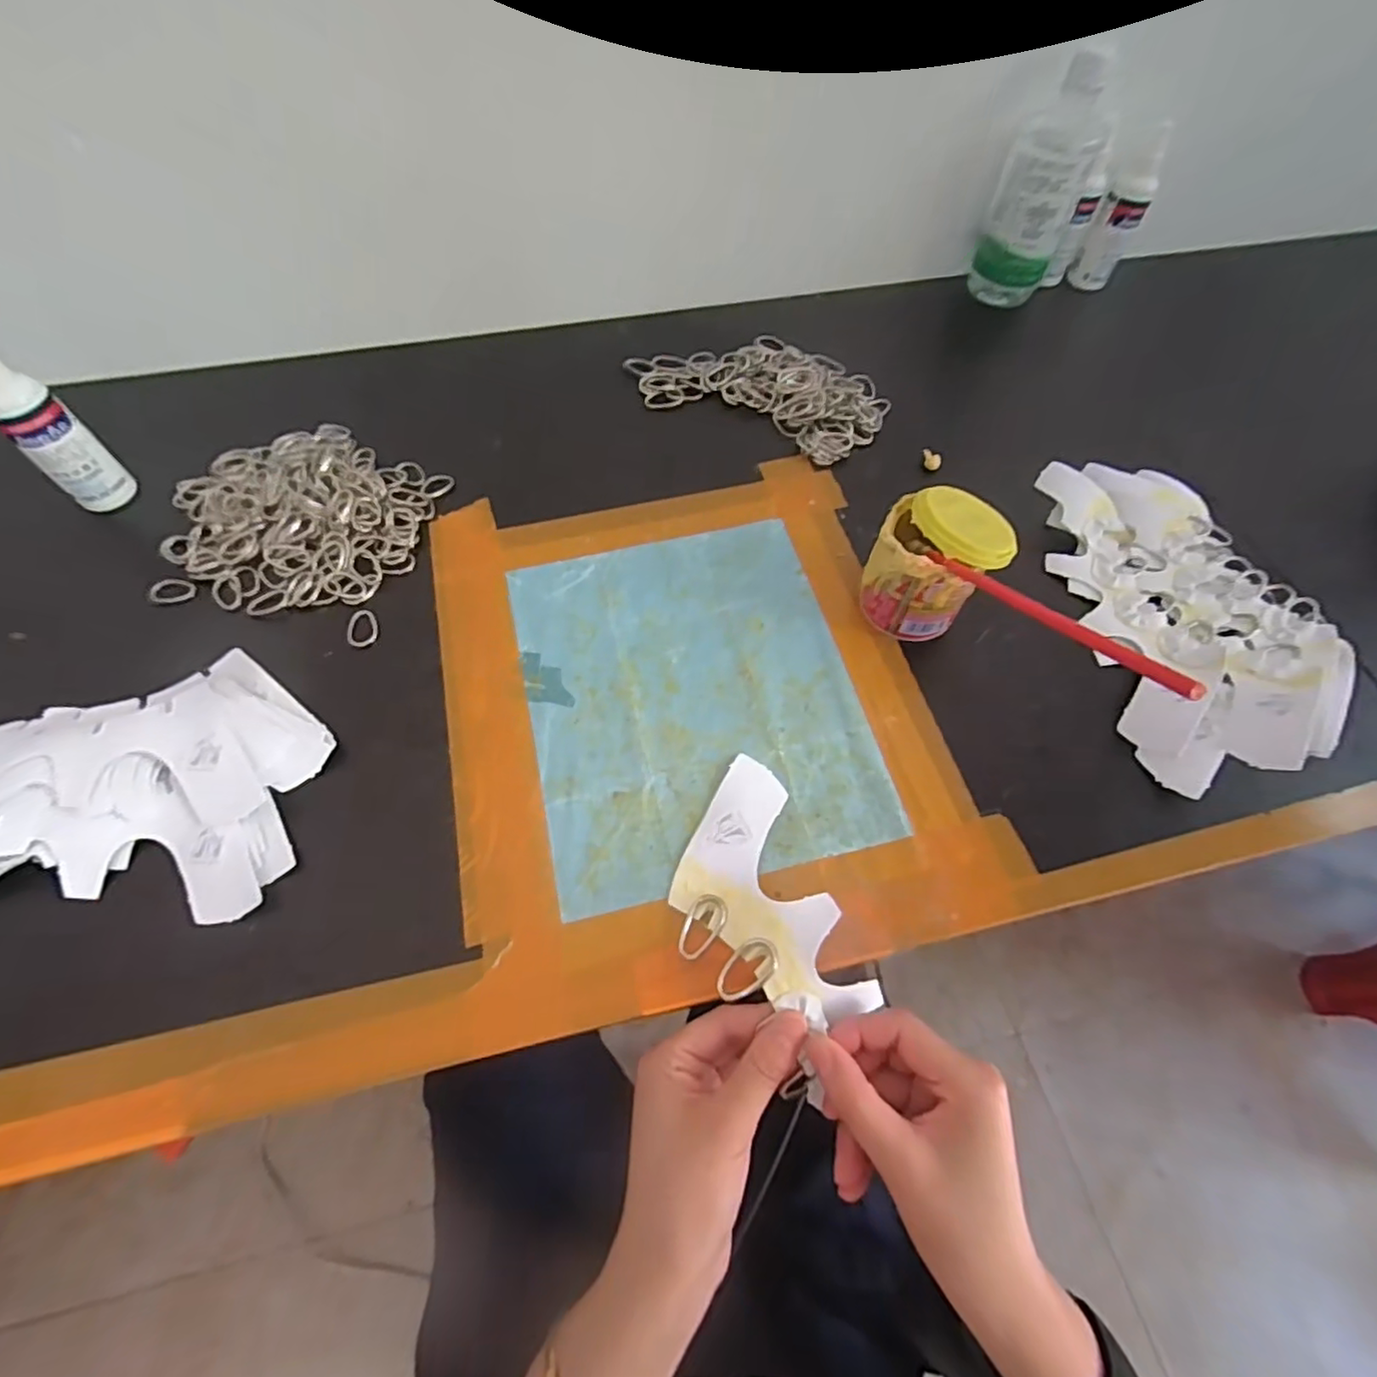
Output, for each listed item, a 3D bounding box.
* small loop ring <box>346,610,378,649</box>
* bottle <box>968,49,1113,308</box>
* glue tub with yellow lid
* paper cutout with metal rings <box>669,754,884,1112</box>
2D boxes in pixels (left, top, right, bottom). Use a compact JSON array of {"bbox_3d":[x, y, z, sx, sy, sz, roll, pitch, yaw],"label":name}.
[{"bbox_3d":[-0.222,-0.041,0.432,0.019,0.004,0.029,5,61,2],"label":"small loop ring"},{"bbox_3d":[0.315,-0.441,0.574,0.073,0.181,0.054,23,63,13],"label":"bottle"},{"bbox_3d":[0.156,-0.078,0.410,0.072,0.085,0.067,0,61,-1],"label":"glue tub with yellow lid"},{"bbox_3d":[0.037,0.115,0.331,0.081,0.023,0.162,-14,53,-8],"label":"paper cutout with metal rings"}]

